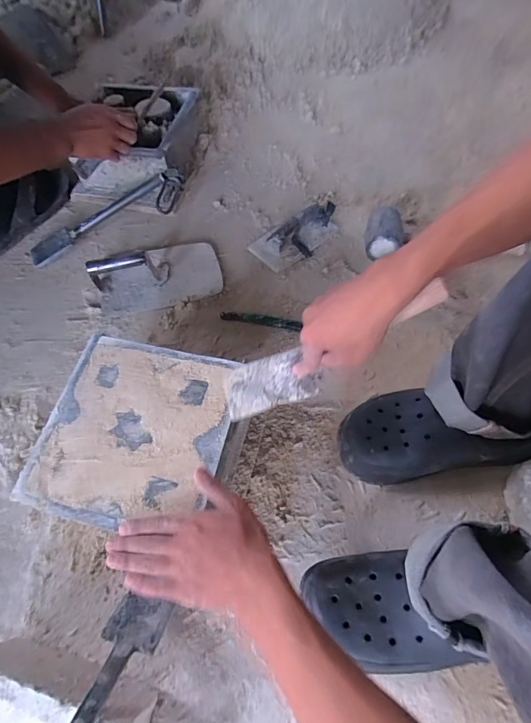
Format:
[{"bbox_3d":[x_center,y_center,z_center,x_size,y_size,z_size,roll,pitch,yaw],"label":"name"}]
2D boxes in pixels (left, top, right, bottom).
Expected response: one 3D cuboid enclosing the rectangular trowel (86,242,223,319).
[{"bbox_3d":[-0.201,-0.174,0.714,0.227,0.066,0.140,-12,65,-5],"label":"rectangular trowel"}]

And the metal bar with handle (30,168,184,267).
[{"bbox_3d":[-0.312,-0.280,0.782,0.342,0.059,0.074,-28,66,1],"label":"metal bar with handle"}]

